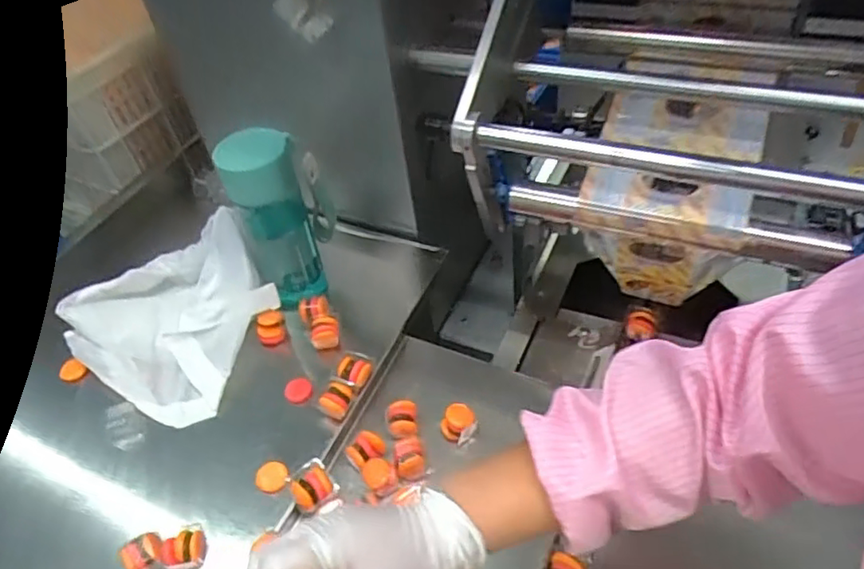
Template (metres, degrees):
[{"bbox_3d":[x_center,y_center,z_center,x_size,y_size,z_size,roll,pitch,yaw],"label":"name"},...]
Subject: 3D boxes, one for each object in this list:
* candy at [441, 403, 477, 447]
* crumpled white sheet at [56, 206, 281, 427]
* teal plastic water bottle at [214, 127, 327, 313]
[{"bbox_3d":[0.028,0.142,0.624,0.035,0.031,0.031,15,49,14],"label":"candy"},{"bbox_3d":[-0.294,0.019,0.693,0.197,0.105,0.208,20,51,18],"label":"crumpled white sheet"},{"bbox_3d":[-0.180,-0.071,0.691,0.079,0.208,0.082,-24,51,-20],"label":"teal plastic water bottle"}]

